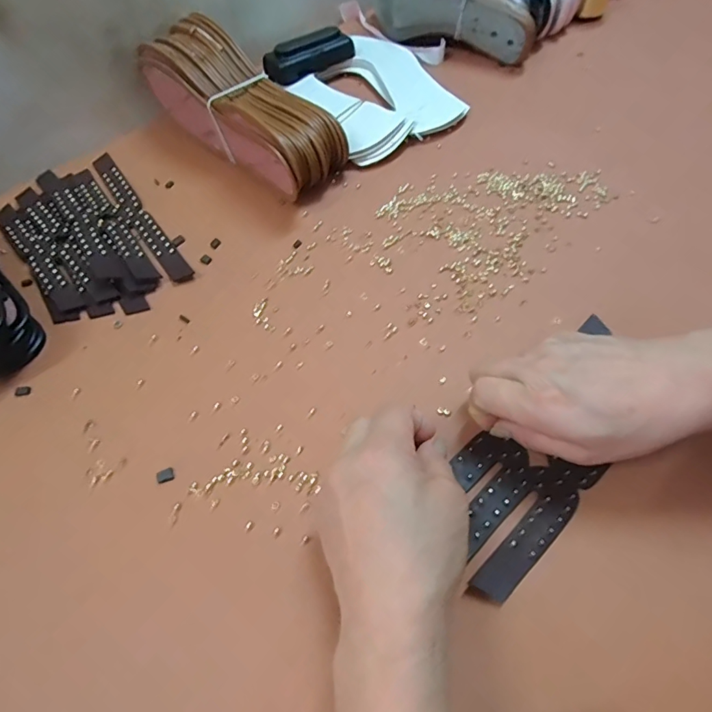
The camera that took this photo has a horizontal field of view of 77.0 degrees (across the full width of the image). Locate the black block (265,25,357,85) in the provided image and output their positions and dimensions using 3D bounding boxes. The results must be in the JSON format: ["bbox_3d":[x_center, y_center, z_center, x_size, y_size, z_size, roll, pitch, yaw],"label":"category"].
[{"bbox_3d":[-0.053,-0.353,0.529,0.103,0.033,0.039,-26,60,-14],"label":"black block"}]

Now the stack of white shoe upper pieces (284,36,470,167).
[{"bbox_3d":[0.019,-0.297,0.505,0.146,0.021,0.201,-25,60,-13],"label":"stack of white shoe upper pieces"}]

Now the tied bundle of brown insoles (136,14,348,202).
[{"bbox_3d":[-0.116,-0.249,0.450,0.251,0.080,0.078,39,67,24],"label":"tied bundle of brown insoles"}]

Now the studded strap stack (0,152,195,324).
[{"bbox_3d":[-0.250,-0.115,0.413,0.116,0.014,0.218,-33,62,-17],"label":"studded strap stack"}]

